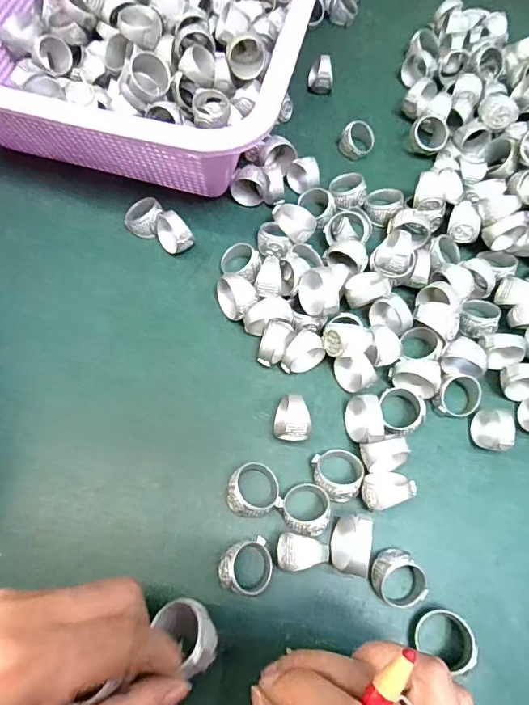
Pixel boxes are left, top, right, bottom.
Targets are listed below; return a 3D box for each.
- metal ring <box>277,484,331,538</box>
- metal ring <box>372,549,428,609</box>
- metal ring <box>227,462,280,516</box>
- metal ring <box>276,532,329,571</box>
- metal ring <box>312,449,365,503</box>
[{"bbox_3d":[0.020,0.080,0.239,0.027,0.016,0.025,1,69,-3],"label":"metal ring"},{"bbox_3d":[0.067,0.112,0.229,0.024,0.016,0.029,-42,77,-17],"label":"metal ring"},{"bbox_3d":[-0.005,0.071,0.241,0.025,0.018,0.026,1,69,-3],"label":"metal ring"},{"bbox_3d":[0.018,0.098,0.230,0.025,0.018,0.016,12,69,1],"label":"metal ring"},{"bbox_3d":[0.038,0.064,0.247,0.027,0.015,0.026,1,69,-3],"label":"metal ring"}]

